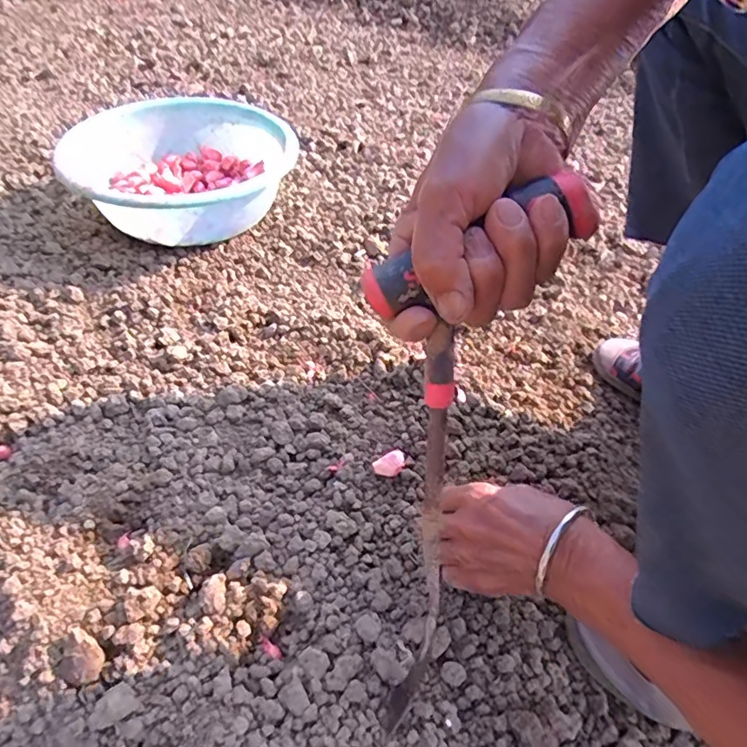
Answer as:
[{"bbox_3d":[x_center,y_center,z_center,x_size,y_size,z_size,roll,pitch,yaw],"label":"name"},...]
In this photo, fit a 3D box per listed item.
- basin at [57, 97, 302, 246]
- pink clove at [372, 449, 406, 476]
[{"bbox_3d":[-0.274,-0.287,0.777,0.291,0.113,0.302,2,45,-2],"label":"basin"},{"bbox_3d":[0.016,0.087,0.501,0.033,0.016,0.018,-27,53,-28],"label":"pink clove"}]

